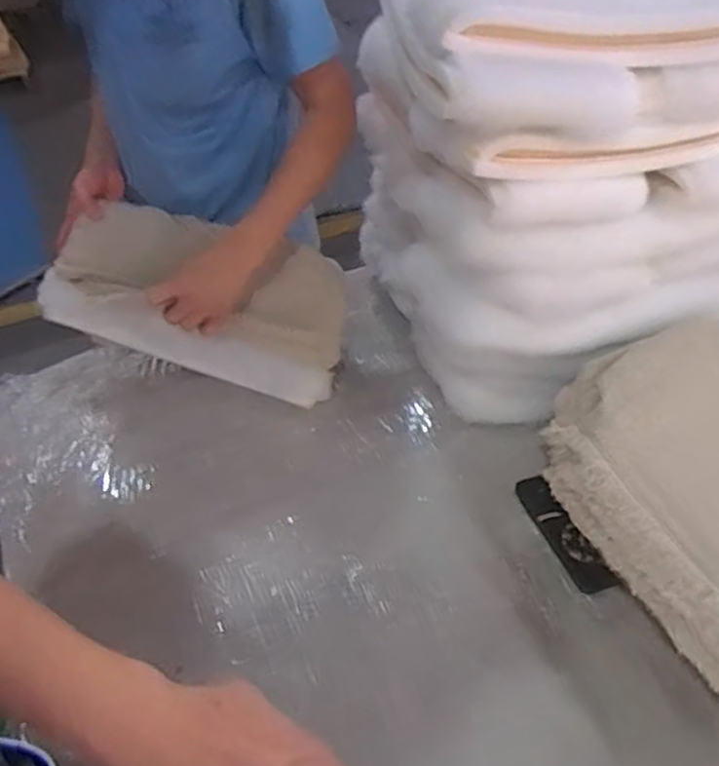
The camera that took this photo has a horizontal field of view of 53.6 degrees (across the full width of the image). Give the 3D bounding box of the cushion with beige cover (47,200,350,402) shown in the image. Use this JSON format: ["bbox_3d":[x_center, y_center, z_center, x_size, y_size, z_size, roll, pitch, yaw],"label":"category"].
[{"bbox_3d":[-0.235,-0.139,1.058,0.449,0.170,0.177,18,45,4],"label":"cushion with beige cover"}]

